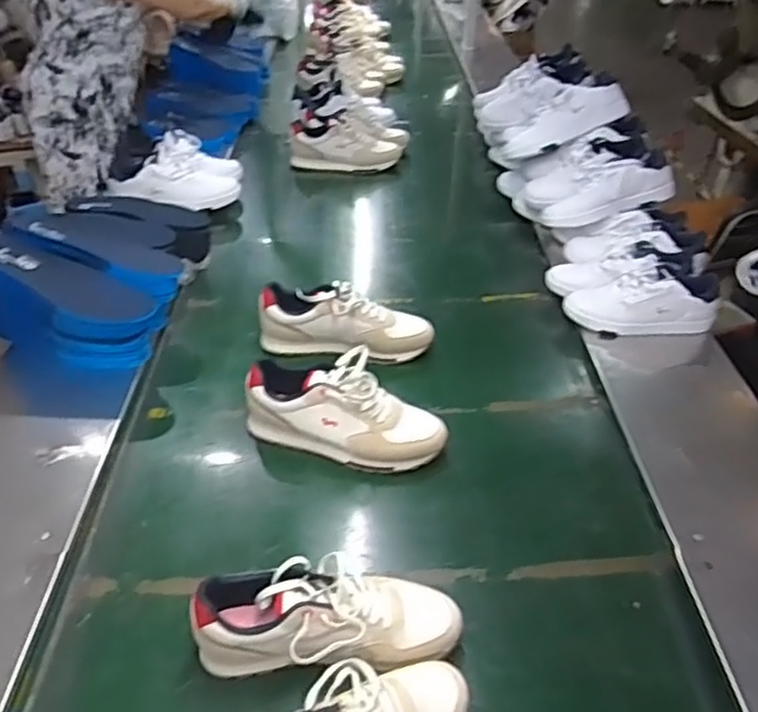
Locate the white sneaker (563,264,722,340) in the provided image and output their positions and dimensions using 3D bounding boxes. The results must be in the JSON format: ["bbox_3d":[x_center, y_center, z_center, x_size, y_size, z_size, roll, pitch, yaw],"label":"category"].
[{"bbox_3d":[0.482,-0.100,1.227,0.248,0.099,0.098,1,38,-1],"label":"white sneaker"}]

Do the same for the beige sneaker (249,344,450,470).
[{"bbox_3d":[-0.049,0.084,1.006,0.302,0.131,0.108,13,40,13],"label":"beige sneaker"}]

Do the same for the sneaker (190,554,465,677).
[{"bbox_3d":[-0.052,0.300,0.738,0.294,0.122,0.107,-1,38,-4],"label":"sneaker"}]

